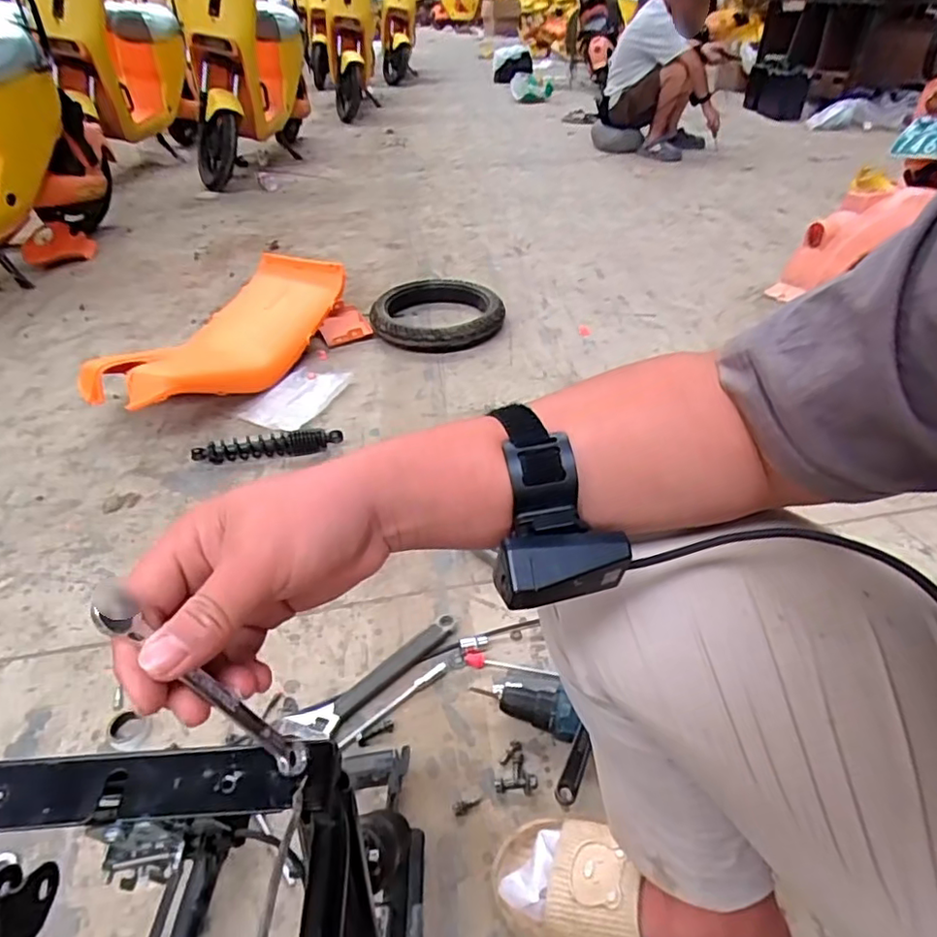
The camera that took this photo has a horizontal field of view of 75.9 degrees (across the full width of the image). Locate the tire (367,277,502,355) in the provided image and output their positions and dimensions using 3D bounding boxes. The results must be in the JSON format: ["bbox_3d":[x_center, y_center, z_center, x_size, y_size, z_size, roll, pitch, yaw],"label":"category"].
[{"bbox_3d":[-0.086,-0.434,1.686,0.366,0.064,0.368,-3,39,-5],"label":"tire"}]

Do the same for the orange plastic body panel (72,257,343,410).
[{"bbox_3d":[-0.563,-0.315,1.441,0.254,0.177,0.655,20,43,22],"label":"orange plastic body panel"}]

